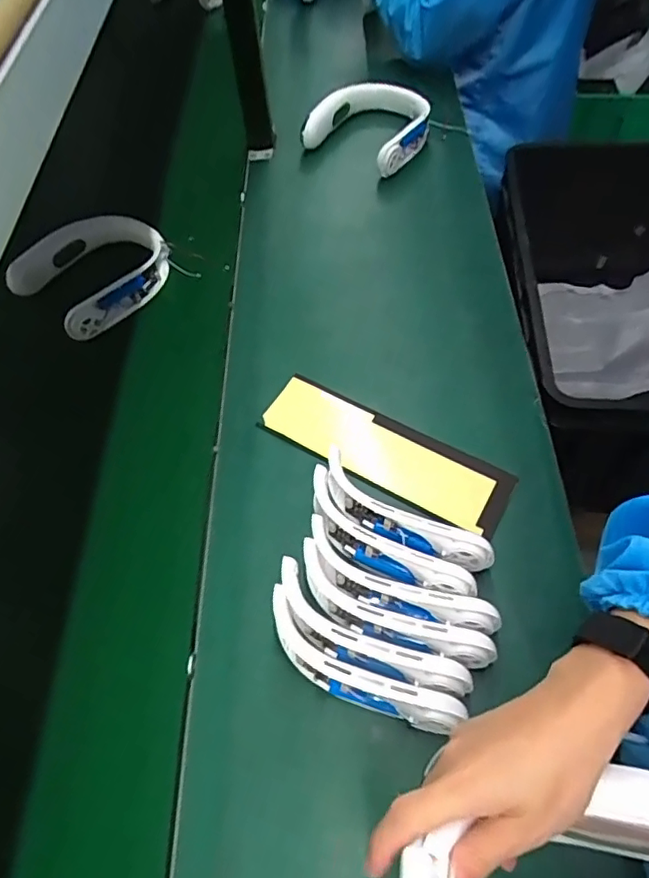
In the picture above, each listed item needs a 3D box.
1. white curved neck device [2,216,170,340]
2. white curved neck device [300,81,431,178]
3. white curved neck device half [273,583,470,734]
[{"bbox_3d":[-0.337,-0.255,0.810,0.185,0.051,0.199,36,66,22],"label":"white curved neck device"},{"bbox_3d":[0.090,-0.550,0.960,0.180,0.068,0.204,30,64,19],"label":"white curved neck device"},{"bbox_3d":[0.025,0.206,0.491,0.191,0.037,0.050,27,63,18],"label":"white curved neck device half"}]

